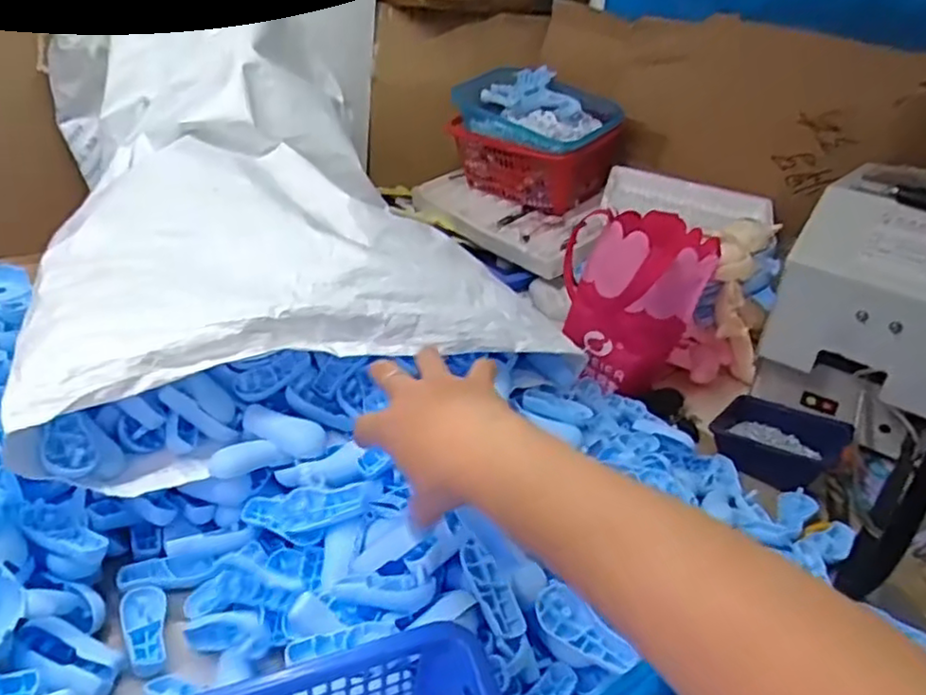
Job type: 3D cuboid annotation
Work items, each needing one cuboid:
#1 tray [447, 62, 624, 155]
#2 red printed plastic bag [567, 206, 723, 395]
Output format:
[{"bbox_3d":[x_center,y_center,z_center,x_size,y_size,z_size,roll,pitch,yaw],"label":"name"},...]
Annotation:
[{"bbox_3d":[0.125,-0.402,1.151,0.184,0.057,0.276,-38,57,-23],"label":"tray"},{"bbox_3d":[0.202,-0.057,0.815,0.155,0.180,0.134,15,30,14],"label":"red printed plastic bag"}]

